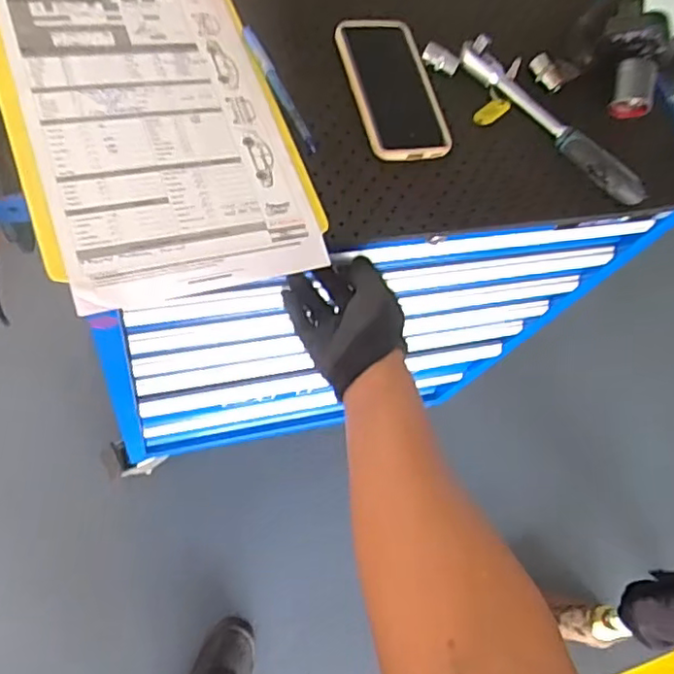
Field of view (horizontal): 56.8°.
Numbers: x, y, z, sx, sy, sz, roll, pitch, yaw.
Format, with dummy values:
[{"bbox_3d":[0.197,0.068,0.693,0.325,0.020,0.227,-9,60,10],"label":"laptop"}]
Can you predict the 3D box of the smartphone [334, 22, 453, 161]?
[{"bbox_3d":[0.057,-0.259,0.643,0.083,0.010,0.180,-11,70,-12],"label":"smartphone"}]

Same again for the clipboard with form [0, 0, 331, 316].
[{"bbox_3d":[-0.166,-0.204,0.552,0.229,0.008,0.363,-15,72,-25],"label":"clipboard with form"}]

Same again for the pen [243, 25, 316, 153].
[{"bbox_3d":[-0.057,-0.244,0.608,0.015,0.008,0.157,-24,73,-11],"label":"pen"}]

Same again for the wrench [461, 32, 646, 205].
[{"bbox_3d":[0.230,-0.233,0.659,0.243,0.032,0.037,42,74,12],"label":"wrench"}]

